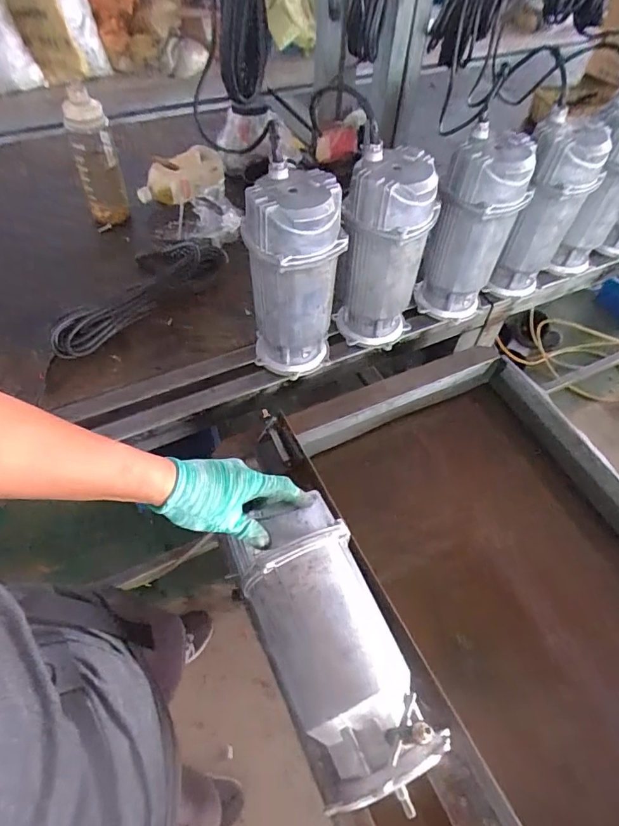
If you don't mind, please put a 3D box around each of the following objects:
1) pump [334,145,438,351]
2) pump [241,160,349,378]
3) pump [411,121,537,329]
[{"bbox_3d":[0.116,-0.247,0.776,0.124,0.299,0.115,1,55,-2],"label":"pump"},{"bbox_3d":[-0.025,-0.190,0.724,0.135,0.299,0.114,0,55,-3],"label":"pump"},{"bbox_3d":[0.271,-0.301,0.818,0.128,0.291,0.111,16,55,9],"label":"pump"}]

